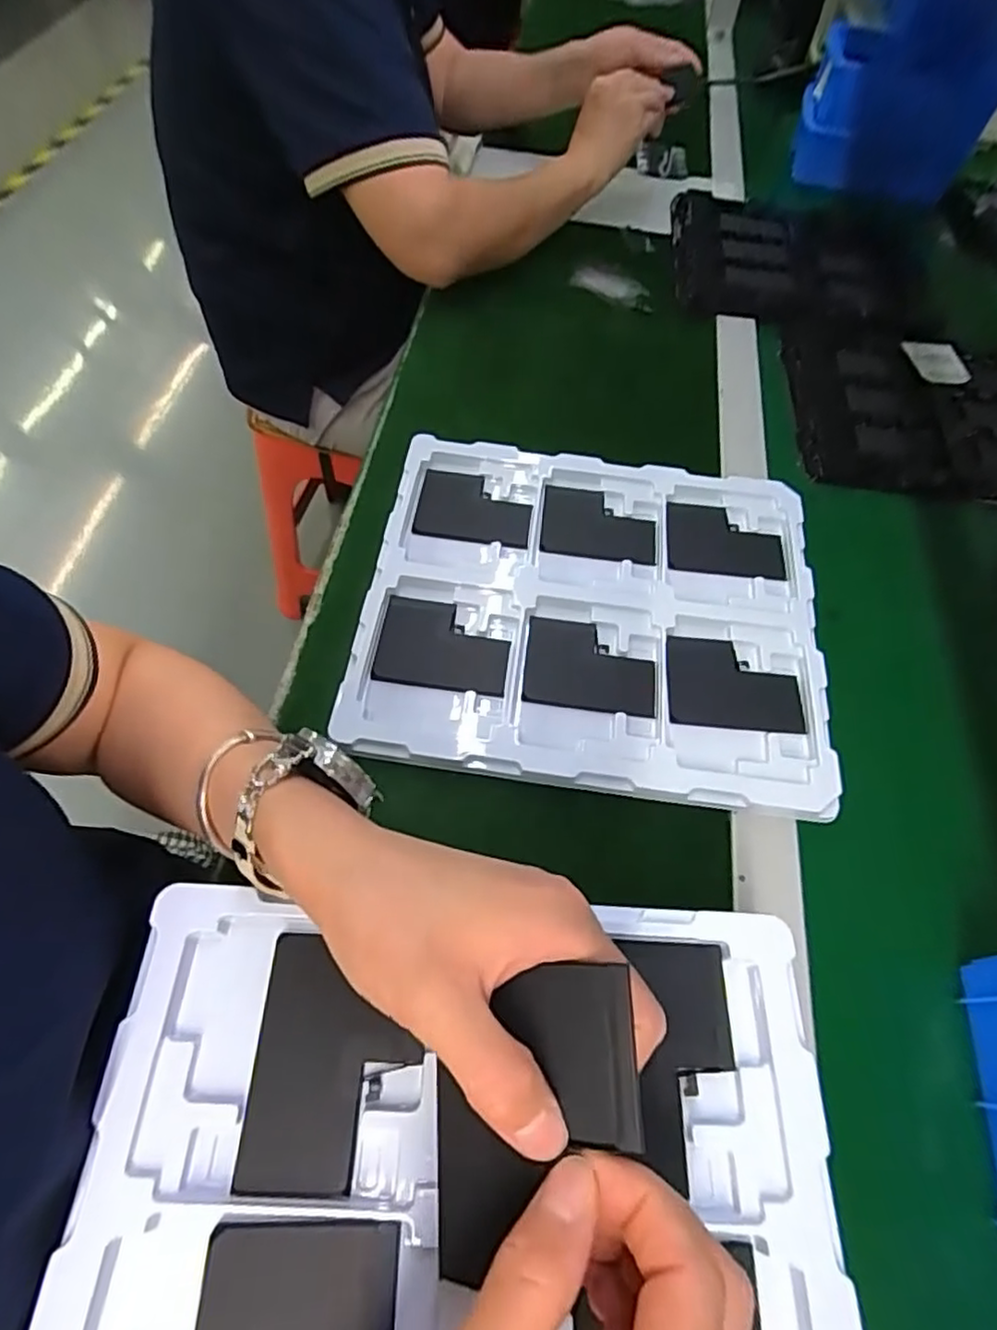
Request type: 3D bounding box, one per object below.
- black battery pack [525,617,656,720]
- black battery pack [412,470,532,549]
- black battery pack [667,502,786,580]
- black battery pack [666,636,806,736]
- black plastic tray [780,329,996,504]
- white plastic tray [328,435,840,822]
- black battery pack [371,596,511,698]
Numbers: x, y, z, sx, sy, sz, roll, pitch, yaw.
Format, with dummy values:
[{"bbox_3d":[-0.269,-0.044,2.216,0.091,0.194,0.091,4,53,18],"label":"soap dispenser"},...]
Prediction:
[{"bbox_3d":[0.064,0.001,0.451,0.089,0.004,0.067,8,59,2],"label":"black battery pack"},{"bbox_3d":[-0.018,-0.125,0.519,0.089,0.005,0.070,10,59,3],"label":"black battery pack"},{"bbox_3d":[0.179,-0.098,0.517,0.089,0.005,0.069,8,59,2],"label":"black battery pack"},{"bbox_3d":[0.163,0.014,0.451,0.089,0.005,0.068,6,59,1],"label":"black battery pack"},{"bbox_3d":[0.411,-0.235,0.609,0.268,0.024,0.209,9,59,2],"label":"black plastic tray"},{"bbox_3d":[0.070,-0.046,0.473,0.314,0.013,0.278,8,59,2],"label":"white plastic tray"},{"bbox_3d":[-0.037,-0.014,0.452,0.088,0.004,0.067,8,59,2],"label":"black battery pack"}]

